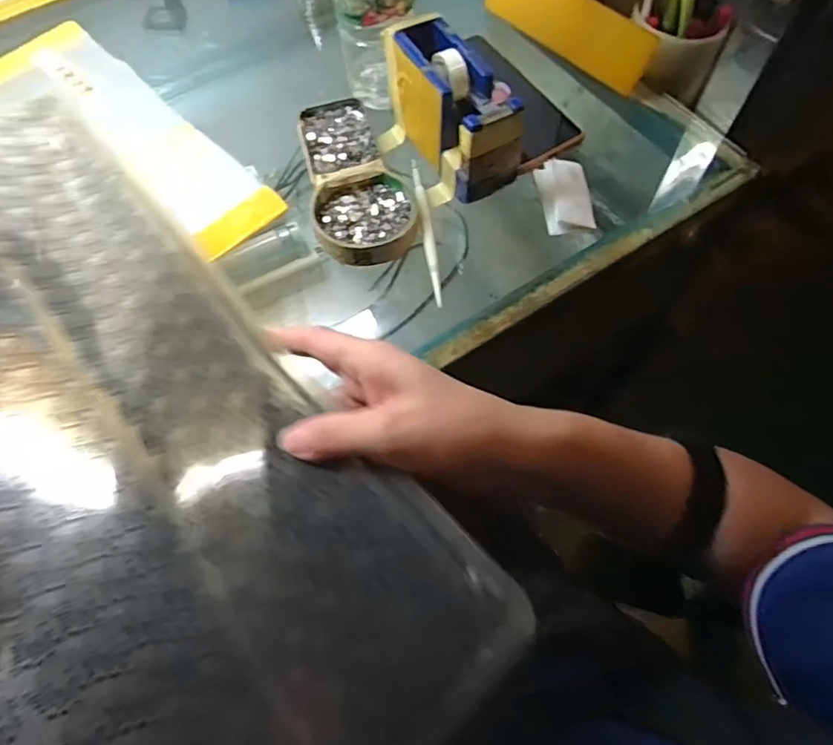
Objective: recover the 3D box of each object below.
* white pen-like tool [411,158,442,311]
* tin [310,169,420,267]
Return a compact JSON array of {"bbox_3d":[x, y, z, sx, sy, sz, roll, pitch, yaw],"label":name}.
[{"bbox_3d":[0.008,-0.111,0.430,0.008,0.012,0.138,-8,64,-1],"label":"white pen-like tool"},{"bbox_3d":[-0.039,-0.120,0.429,0.079,0.018,0.081,-1,64,3],"label":"tin"}]

